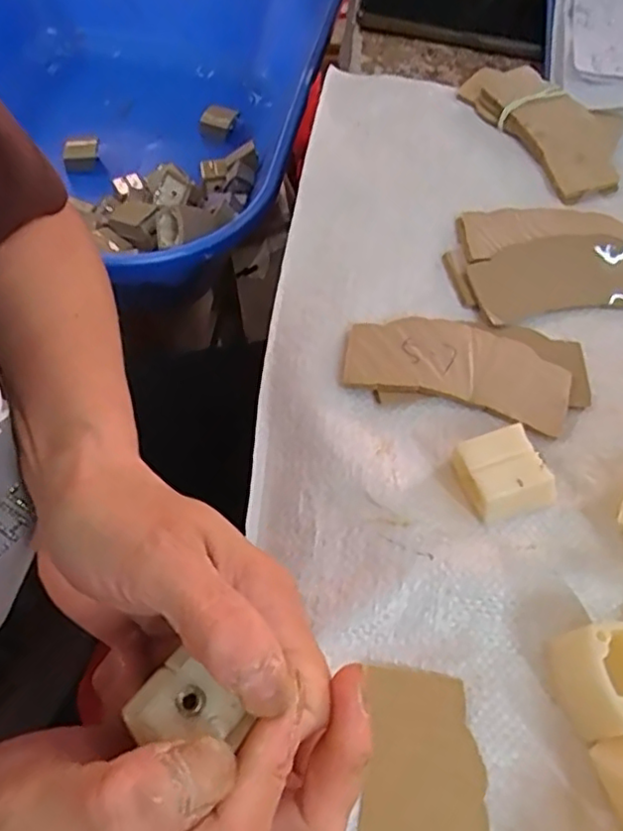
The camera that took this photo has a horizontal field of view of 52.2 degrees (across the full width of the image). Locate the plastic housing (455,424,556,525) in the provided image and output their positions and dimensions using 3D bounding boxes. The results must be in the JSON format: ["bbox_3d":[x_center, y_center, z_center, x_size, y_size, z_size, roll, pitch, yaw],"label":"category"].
[{"bbox_3d":[0.086,0.028,0.285,0.030,0.023,0.038,-16,62,-13],"label":"plastic housing"}]

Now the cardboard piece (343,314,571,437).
[{"bbox_3d":[0.075,-0.025,0.325,0.111,0.009,0.050,13,59,4],"label":"cardboard piece"}]

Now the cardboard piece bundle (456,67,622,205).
[{"bbox_3d":[0.163,-0.197,0.426,0.069,0.018,0.130,-23,63,-16],"label":"cardboard piece bundle"}]

